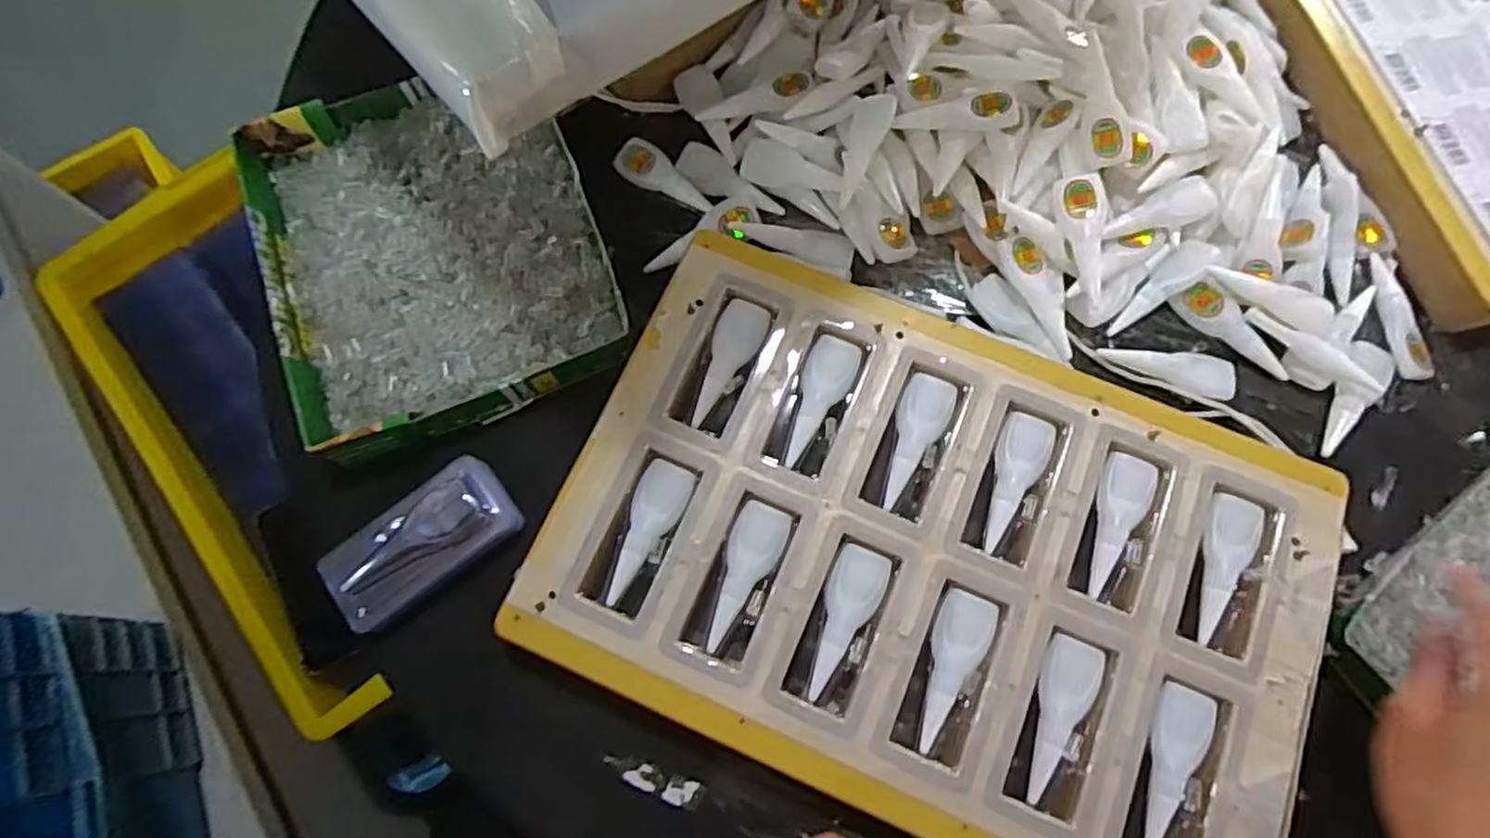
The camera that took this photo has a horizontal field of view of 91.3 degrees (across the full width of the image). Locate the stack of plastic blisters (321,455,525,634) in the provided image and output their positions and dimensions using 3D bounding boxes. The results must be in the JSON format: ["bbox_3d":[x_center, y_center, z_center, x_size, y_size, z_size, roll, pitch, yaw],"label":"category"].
[{"bbox_3d":[-0.195,0.074,0.436,0.114,0.024,0.053,-37,75,-11],"label":"stack of plastic blisters"}]

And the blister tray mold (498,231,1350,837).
[{"bbox_3d":[0.108,0.077,0.424,0.413,0.029,0.270,23,73,8],"label":"blister tray mold"}]

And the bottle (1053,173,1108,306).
[{"bbox_3d":[0.218,-0.118,0.469,0.027,0.020,0.085,-6,85,-2],"label":"bottle"}]

